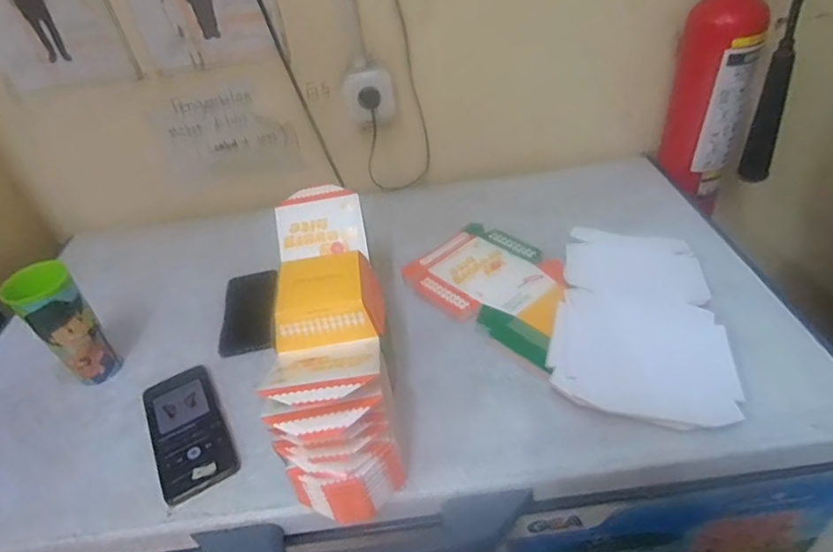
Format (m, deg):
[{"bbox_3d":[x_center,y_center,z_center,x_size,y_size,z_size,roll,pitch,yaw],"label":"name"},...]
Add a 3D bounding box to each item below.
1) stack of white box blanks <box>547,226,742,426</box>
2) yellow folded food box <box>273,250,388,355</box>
[{"bbox_3d":[0.274,0.038,0.653,0.191,0.016,0.315,4,41,15],"label":"stack of white box blanks"},{"bbox_3d":[-0.094,0.026,0.571,0.112,0.051,0.109,-9,39,-2],"label":"yellow folded food box"}]

